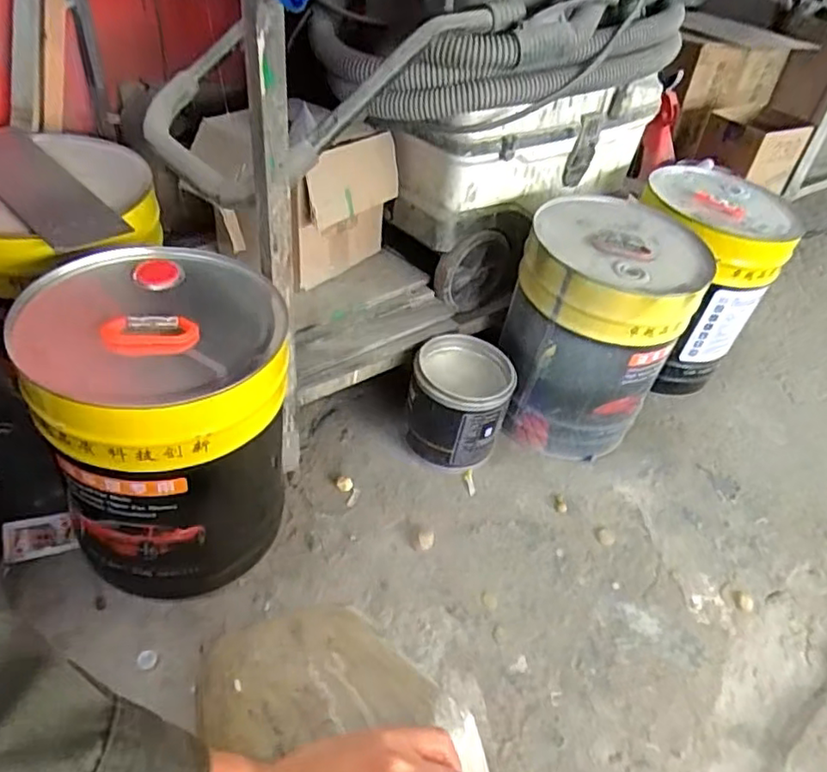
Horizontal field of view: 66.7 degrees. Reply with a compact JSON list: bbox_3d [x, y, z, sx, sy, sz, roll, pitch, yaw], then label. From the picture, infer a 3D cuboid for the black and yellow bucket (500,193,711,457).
[{"bbox_3d":[0.283,-0.080,1.013,0.249,0.352,0.247,6,41,-5],"label":"black and yellow bucket"}]

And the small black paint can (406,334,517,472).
[{"bbox_3d":[0.070,0.029,0.990,0.145,0.164,0.143,6,41,-5],"label":"small black paint can"}]

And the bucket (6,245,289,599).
[{"bbox_3d":[-0.284,0.054,0.747,0.253,0.336,0.259,0,42,-11],"label":"bucket"}]

